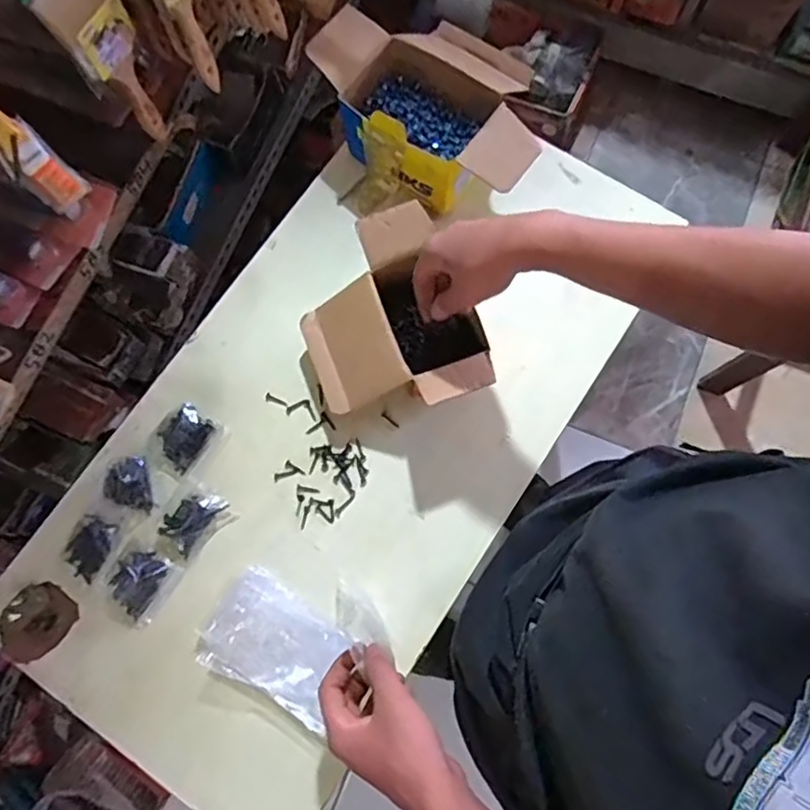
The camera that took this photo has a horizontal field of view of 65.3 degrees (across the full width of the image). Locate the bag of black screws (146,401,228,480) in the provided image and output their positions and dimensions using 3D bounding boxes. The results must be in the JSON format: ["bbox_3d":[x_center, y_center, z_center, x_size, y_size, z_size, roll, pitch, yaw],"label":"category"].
[{"bbox_3d":[-0.236,0.034,0.668,0.062,0.017,0.070,39,79,9],"label":"bag of black screws"}]

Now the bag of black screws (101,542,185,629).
[{"bbox_3d":[-0.270,0.177,0.630,0.063,0.028,0.072,29,78,7],"label":"bag of black screws"}]

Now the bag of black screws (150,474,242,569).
[{"bbox_3d":[-0.220,0.121,0.648,0.061,0.019,0.078,36,79,9],"label":"bag of black screws"}]

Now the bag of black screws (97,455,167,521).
[{"bbox_3d":[-0.282,0.083,0.657,0.070,0.029,0.053,35,79,8],"label":"bag of black screws"}]

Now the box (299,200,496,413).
[{"bbox_3d":[-0.017,-0.073,0.640,0.160,0.093,0.193,-24,77,-6],"label":"box"}]

